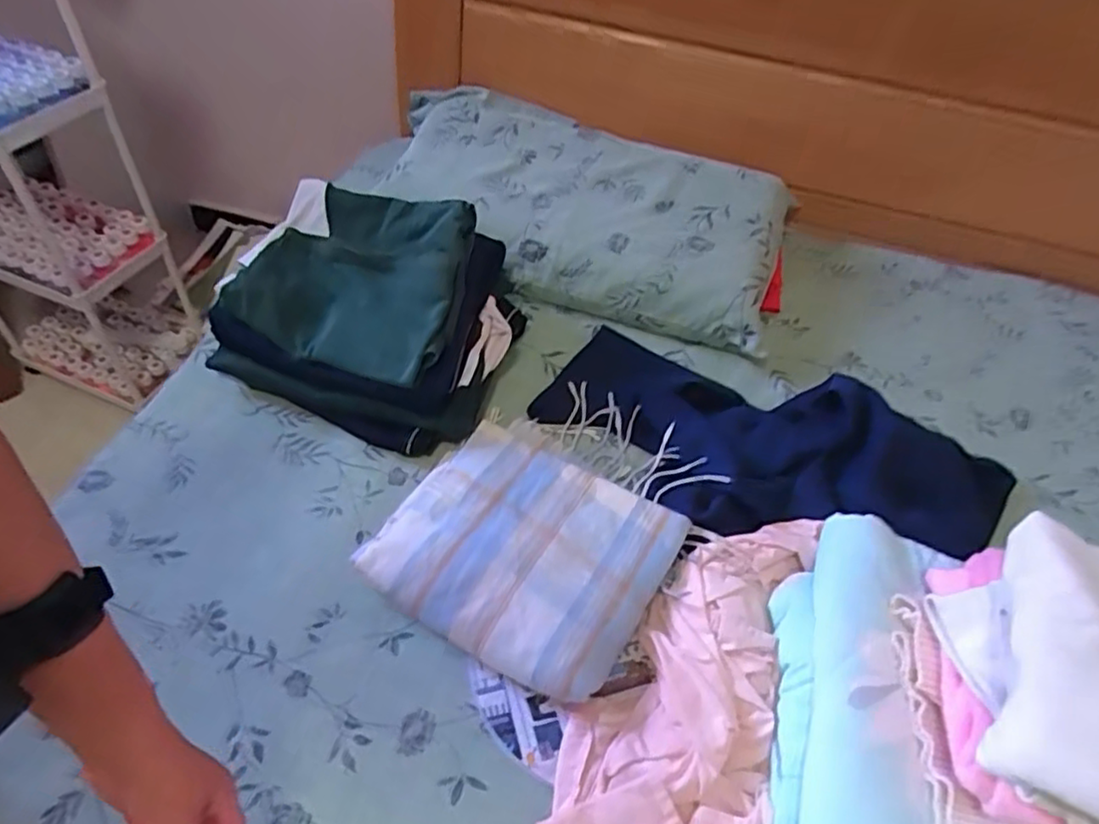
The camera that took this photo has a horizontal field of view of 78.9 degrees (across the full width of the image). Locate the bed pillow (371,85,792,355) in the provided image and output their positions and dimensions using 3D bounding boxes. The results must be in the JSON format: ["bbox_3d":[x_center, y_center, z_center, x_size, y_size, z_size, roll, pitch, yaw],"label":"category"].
[{"bbox_3d":[0.025,-0.303,0.987,0.623,0.133,0.274,20,50,10],"label":"bed pillow"}]

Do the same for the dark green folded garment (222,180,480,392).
[{"bbox_3d":[-0.221,-0.165,0.786,0.258,0.092,0.216,18,52,9],"label":"dark green folded garment"}]

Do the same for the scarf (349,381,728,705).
[{"bbox_3d":[-0.001,0.108,0.727,0.275,0.054,0.334,27,52,16],"label":"scarf"}]

